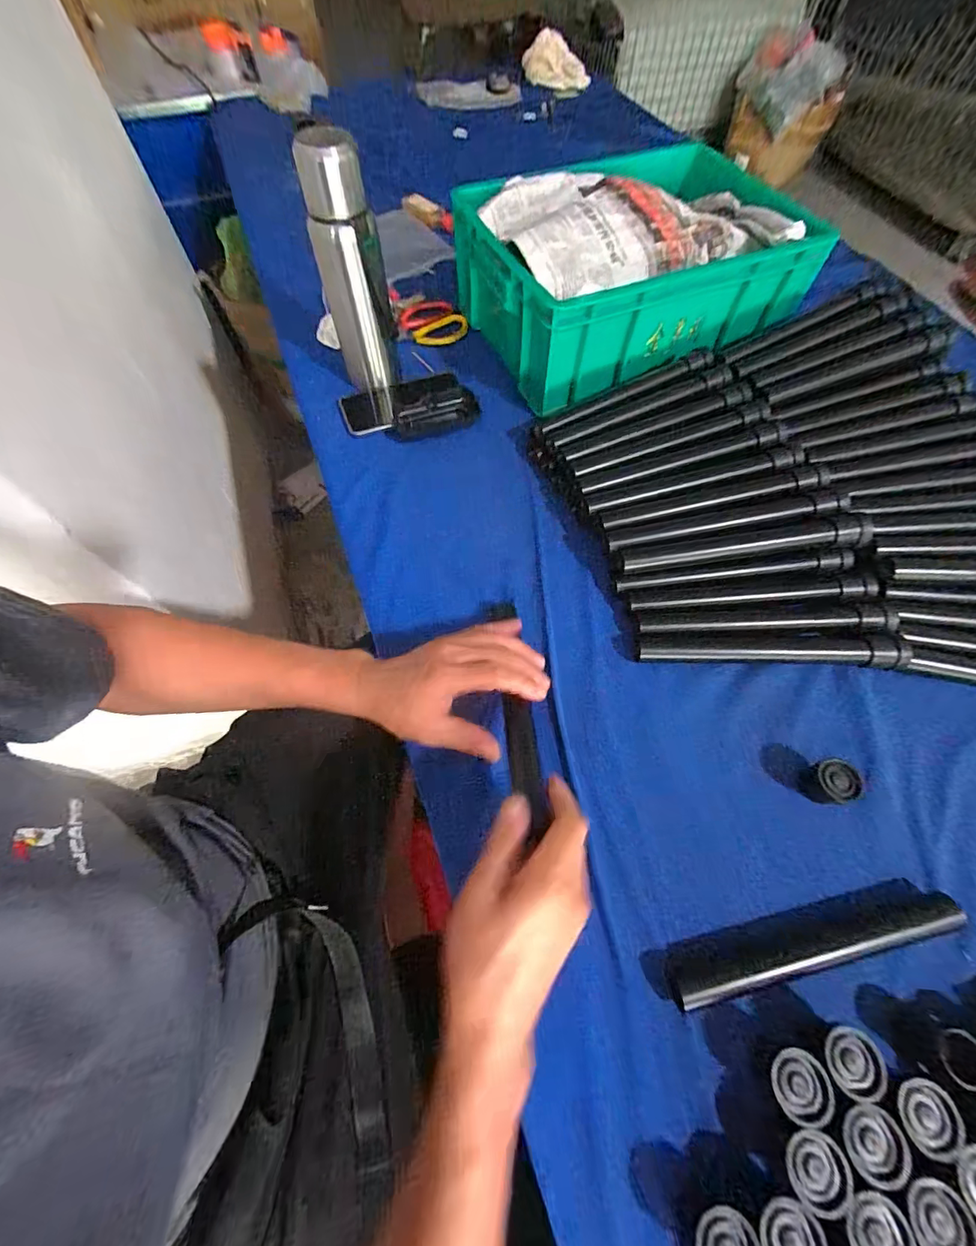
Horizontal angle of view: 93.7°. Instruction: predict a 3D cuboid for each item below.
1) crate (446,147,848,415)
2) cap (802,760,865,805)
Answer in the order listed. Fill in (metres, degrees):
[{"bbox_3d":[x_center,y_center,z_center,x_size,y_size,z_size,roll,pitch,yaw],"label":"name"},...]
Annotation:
[{"bbox_3d":[0.189,-0.483,0.630,0.407,0.147,0.308,-26,65,-13],"label":"crate"},{"bbox_3d":[0.283,0.134,0.382,0.037,0.034,0.033,-10,63,-6],"label":"cap"}]

